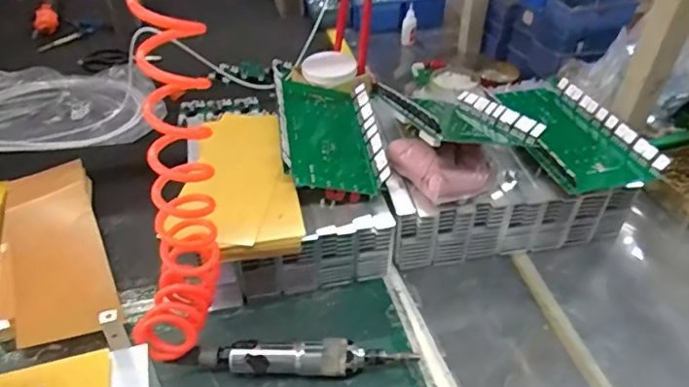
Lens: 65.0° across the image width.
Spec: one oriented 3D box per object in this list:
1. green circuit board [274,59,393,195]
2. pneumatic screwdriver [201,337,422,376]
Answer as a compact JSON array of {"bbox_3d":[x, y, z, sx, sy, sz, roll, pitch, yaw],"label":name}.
[{"bbox_3d":[-0.026,-0.099,0.793,0.148,0.028,0.265,10,38,-17],"label":"green circuit board"},{"bbox_3d":[-0.042,0.194,0.628,0.241,0.044,0.035,-1,40,-1],"label":"pneumatic screwdriver"}]

